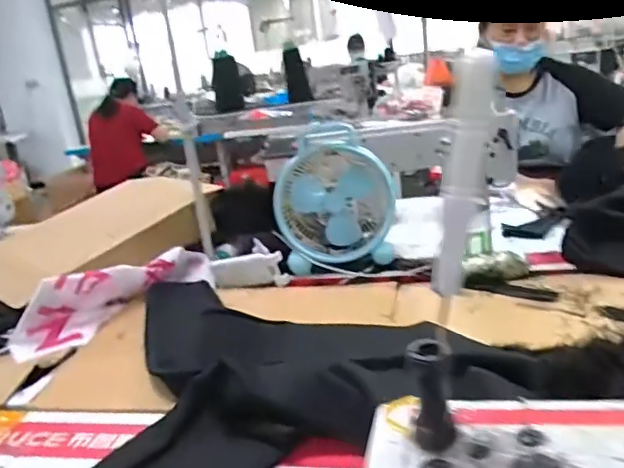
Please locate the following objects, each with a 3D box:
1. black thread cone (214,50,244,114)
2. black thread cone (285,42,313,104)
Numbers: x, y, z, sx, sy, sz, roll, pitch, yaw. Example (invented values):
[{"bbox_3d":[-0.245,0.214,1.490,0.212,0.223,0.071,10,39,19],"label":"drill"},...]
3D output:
[{"bbox_3d":[-0.152,-0.272,1.009,0.045,0.103,0.055,-10,18,-6],"label":"black thread cone"},{"bbox_3d":[-0.025,-0.273,0.953,0.034,0.097,0.041,-5,18,9],"label":"black thread cone"}]

